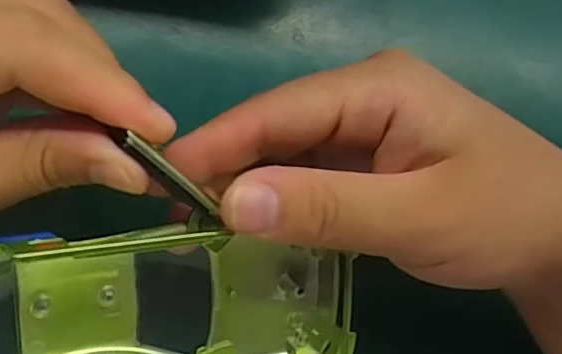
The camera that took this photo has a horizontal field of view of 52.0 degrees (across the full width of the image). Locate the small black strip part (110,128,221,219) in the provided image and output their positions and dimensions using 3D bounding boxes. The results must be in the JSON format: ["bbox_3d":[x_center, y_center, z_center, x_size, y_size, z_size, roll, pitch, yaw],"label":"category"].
[{"bbox_3d":[-0.029,0.000,0.145,0.033,0.004,0.006,44,81,-24],"label":"small black strip part"}]

